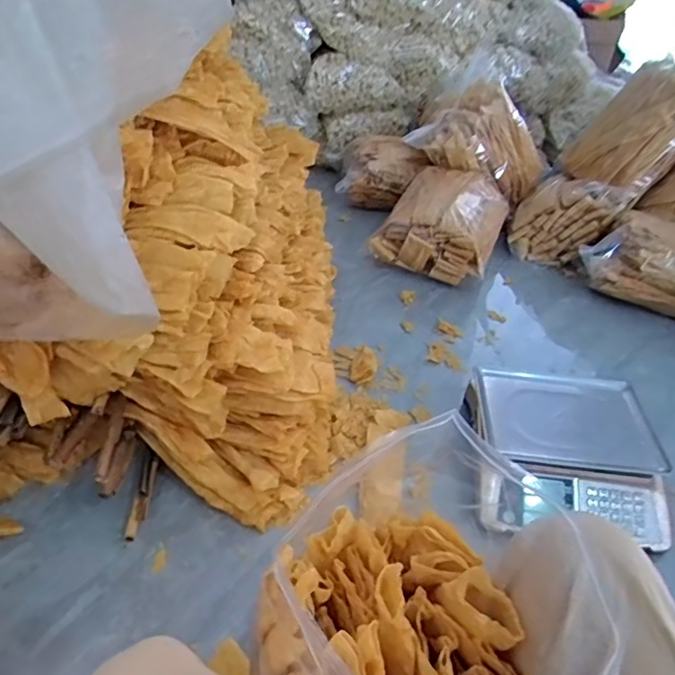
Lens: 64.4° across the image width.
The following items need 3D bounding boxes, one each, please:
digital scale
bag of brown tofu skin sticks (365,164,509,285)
[{"bbox_3d":[0.429,0.214,1.014,0.341,0.103,0.332,6,39,1],"label":"digital scale"},{"bbox_3d":[0.326,-0.351,1.635,0.331,0.195,0.401,18,40,15],"label":"bag of brown tofu skin sticks"}]

